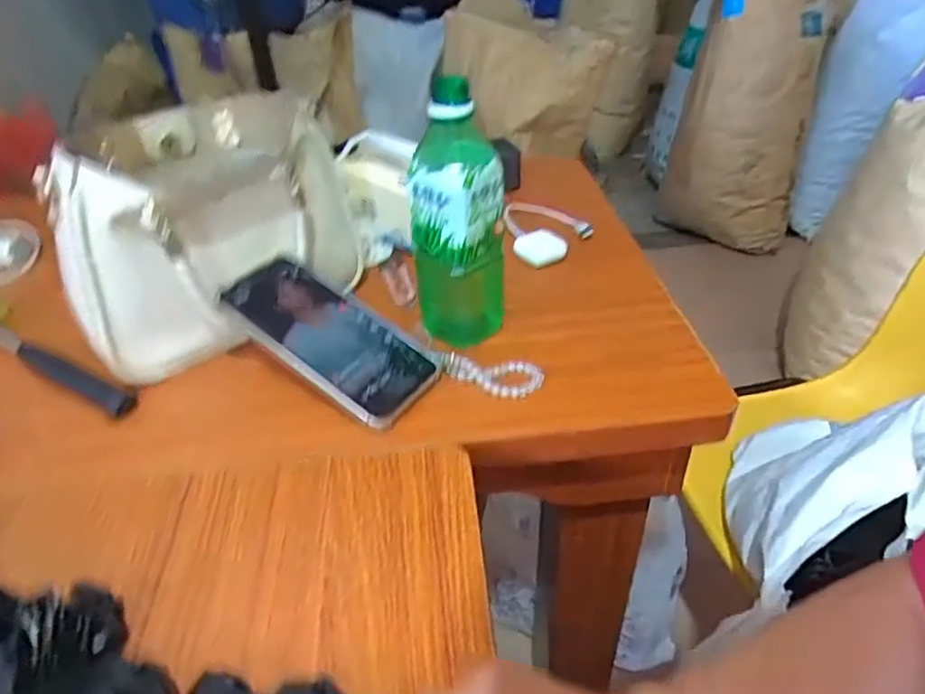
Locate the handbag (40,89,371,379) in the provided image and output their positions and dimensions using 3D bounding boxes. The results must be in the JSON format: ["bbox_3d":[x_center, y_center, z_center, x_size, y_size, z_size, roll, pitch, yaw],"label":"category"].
[{"bbox_3d":[-0.206,-0.092,0.515,0.133,0.171,0.218,17,42,22],"label":"handbag"}]

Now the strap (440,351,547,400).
[{"bbox_3d":[0.025,0.021,0.482,0.077,0.019,0.034,-3,38,-2],"label":"strap"}]

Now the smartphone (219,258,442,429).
[{"bbox_3d":[-0.101,-0.010,0.481,0.166,0.017,0.087,34,47,9],"label":"smartphone"}]

